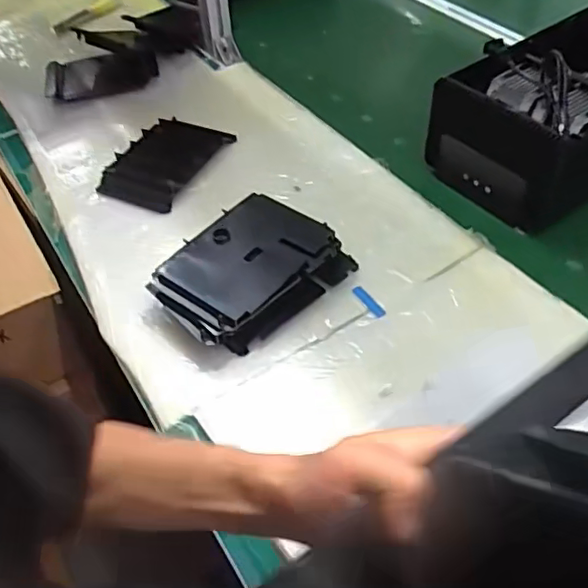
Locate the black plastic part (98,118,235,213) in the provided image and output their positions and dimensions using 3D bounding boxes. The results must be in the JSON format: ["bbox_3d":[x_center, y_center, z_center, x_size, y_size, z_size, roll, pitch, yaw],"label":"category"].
[{"bbox_3d":[-0.186,-0.192,0.882,0.137,0.036,0.176,22,52,23],"label":"black plastic part"}]

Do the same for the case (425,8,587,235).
[{"bbox_3d":[0.368,-0.258,0.796,0.341,0.118,0.197,-31,52,-23],"label":"case"}]

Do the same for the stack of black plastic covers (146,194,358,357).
[{"bbox_3d":[-0.048,-0.027,0.685,0.203,0.055,0.146,-36,54,-26],"label":"stack of black plastic covers"}]

